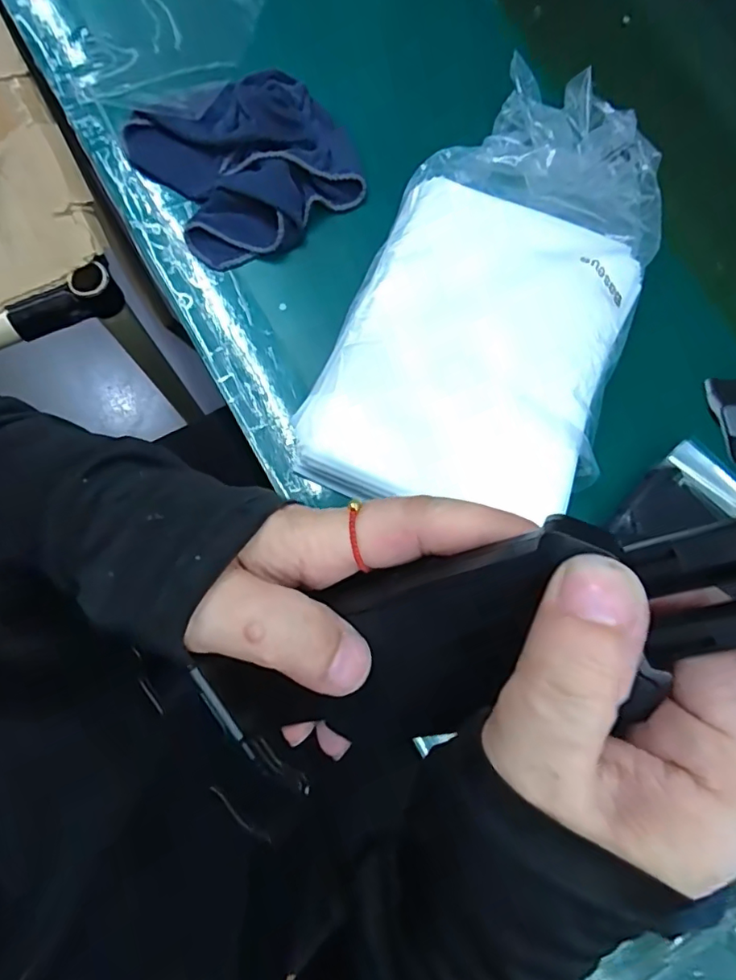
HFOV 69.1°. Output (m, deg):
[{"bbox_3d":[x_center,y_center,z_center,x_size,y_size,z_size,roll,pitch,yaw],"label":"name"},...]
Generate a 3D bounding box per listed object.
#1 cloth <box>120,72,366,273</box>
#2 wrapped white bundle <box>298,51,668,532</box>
[{"bbox_3d":[-0.085,-0.239,0.382,0.138,0.032,0.136,-33,83,-9],"label":"cloth"},{"bbox_3d":[0.097,-0.158,0.359,0.176,0.047,0.316,21,79,0],"label":"wrapped white bundle"}]

